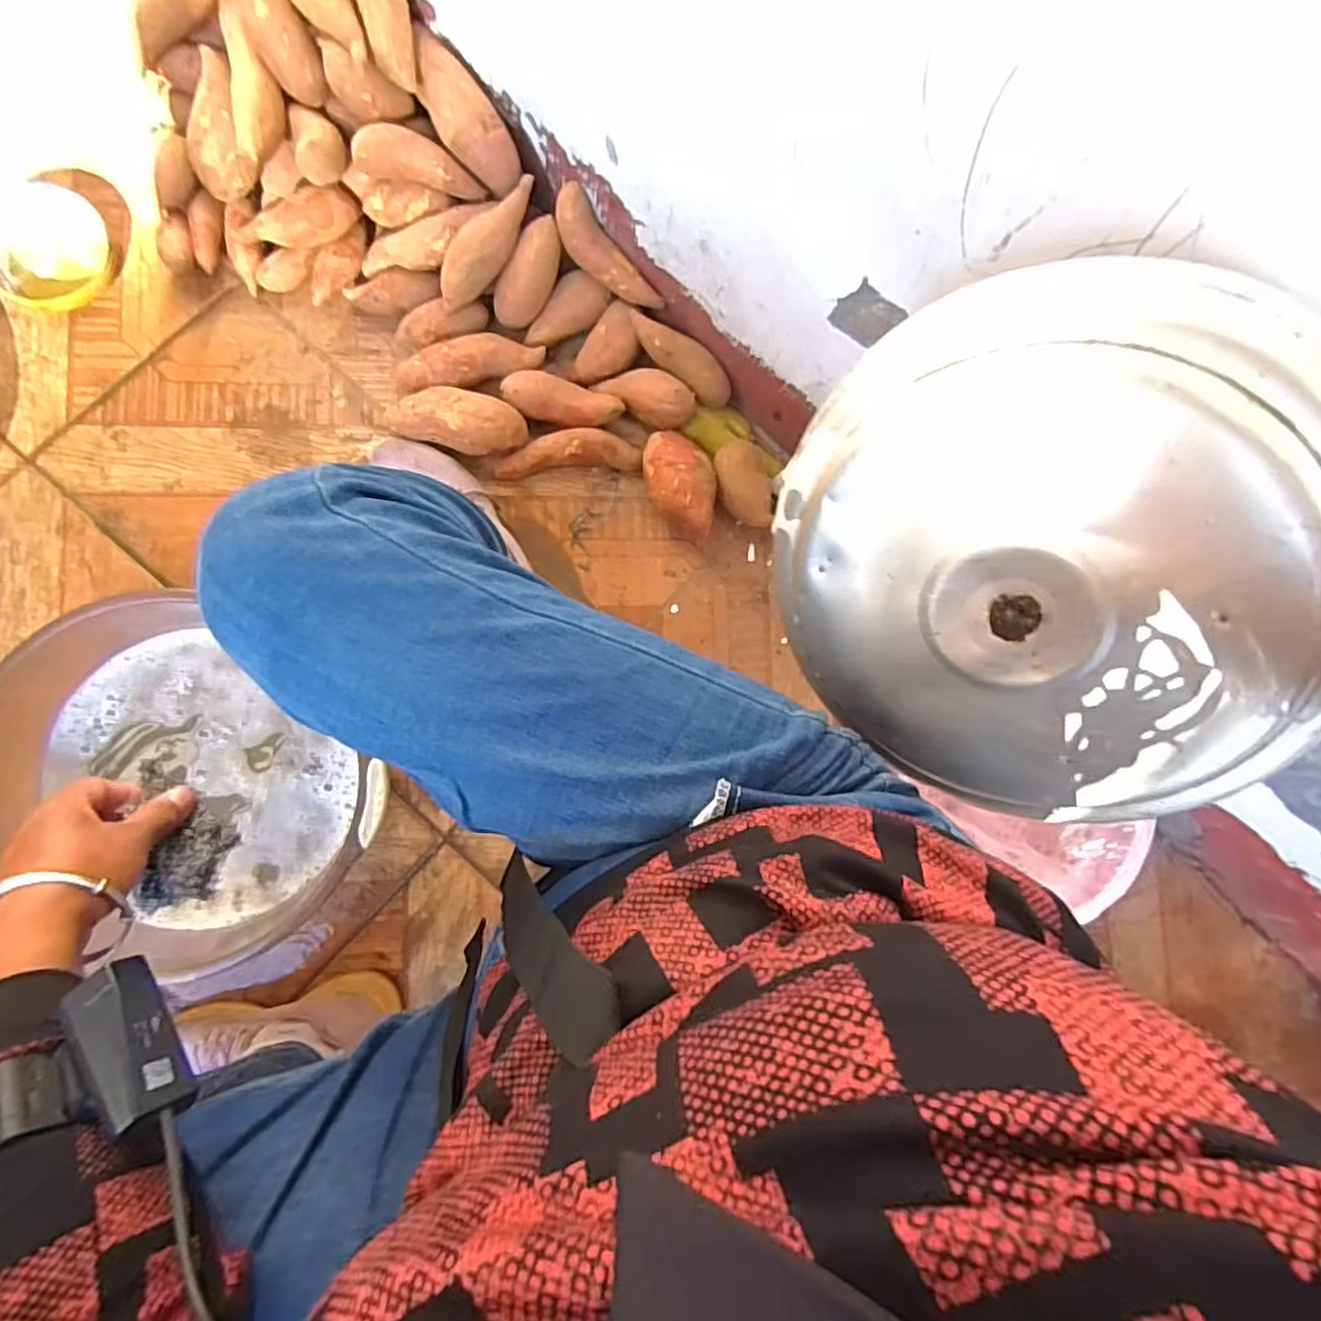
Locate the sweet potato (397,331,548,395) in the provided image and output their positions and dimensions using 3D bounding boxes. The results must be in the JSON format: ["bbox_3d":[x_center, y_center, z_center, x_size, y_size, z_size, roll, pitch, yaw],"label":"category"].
[{"bbox_3d":[-0.214,-0.334,0.785,0.165,0.038,0.051,-12,87,-9],"label":"sweet potato"}]

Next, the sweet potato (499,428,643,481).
[{"bbox_3d":[-0.107,-0.241,0.810,0.169,0.038,0.045,-5,86,-9],"label":"sweet potato"}]

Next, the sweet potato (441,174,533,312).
[{"bbox_3d":[-0.186,-0.438,0.733,0.048,0.045,0.157,44,105,0],"label":"sweet potato"}]

